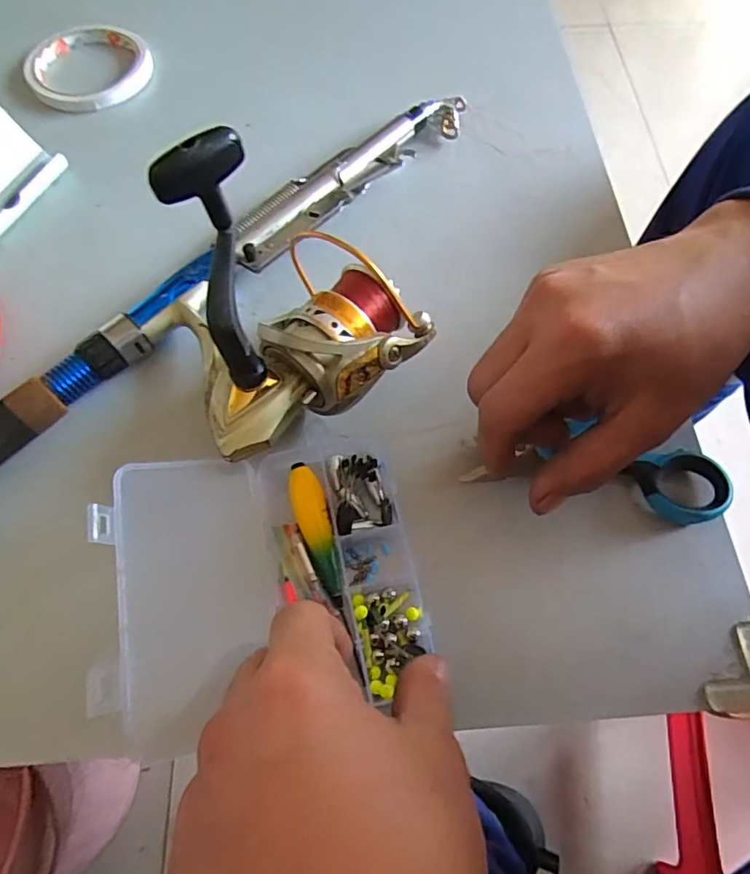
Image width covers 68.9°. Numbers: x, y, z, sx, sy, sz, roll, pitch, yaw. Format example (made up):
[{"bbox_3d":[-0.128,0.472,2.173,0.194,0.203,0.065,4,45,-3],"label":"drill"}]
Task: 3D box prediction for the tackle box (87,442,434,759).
[{"bbox_3d":[-0.047,0.061,0.247,0.128,0.048,0.121,-10,66,-4],"label":"tackle box"}]

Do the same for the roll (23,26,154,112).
[{"bbox_3d":[-0.214,-0.279,0.410,0.086,0.014,0.085,0,66,0],"label":"roll"}]

